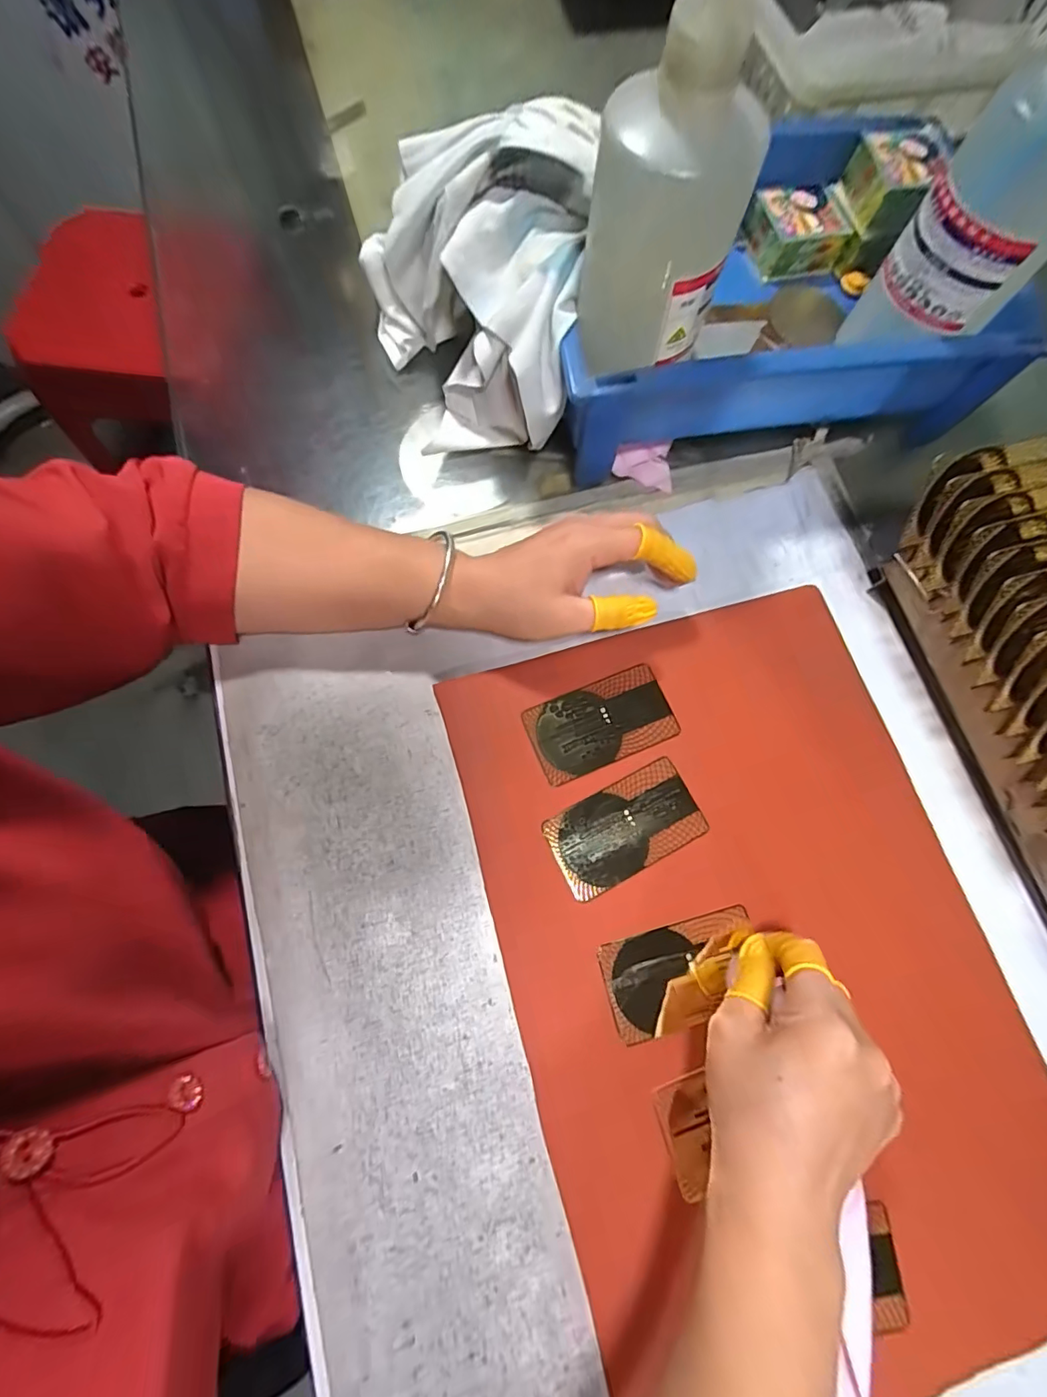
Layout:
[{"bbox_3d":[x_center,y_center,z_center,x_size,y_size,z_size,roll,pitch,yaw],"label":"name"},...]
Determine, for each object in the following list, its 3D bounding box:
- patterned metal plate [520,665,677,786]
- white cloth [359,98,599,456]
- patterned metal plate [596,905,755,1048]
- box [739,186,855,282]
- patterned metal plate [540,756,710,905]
[{"bbox_3d":[0.046,0.015,0.307,0.085,0.004,0.048,-21,76,-9],"label":"patterned metal plate"},{"bbox_3d":[-0.033,-0.256,0.330,0.147,0.119,0.177,-1,74,-3],"label":"white cloth"},{"bbox_3d":[0.085,0.145,0.272,0.083,0.004,0.048,-13,75,-7],"label":"patterned metal plate"},{"bbox_3d":[0.197,-0.337,0.374,0.062,0.031,0.046,-16,76,-7],"label":"box"},{"bbox_3d":[0.058,0.073,0.291,0.086,0.004,0.048,-25,77,-10],"label":"patterned metal plate"}]

